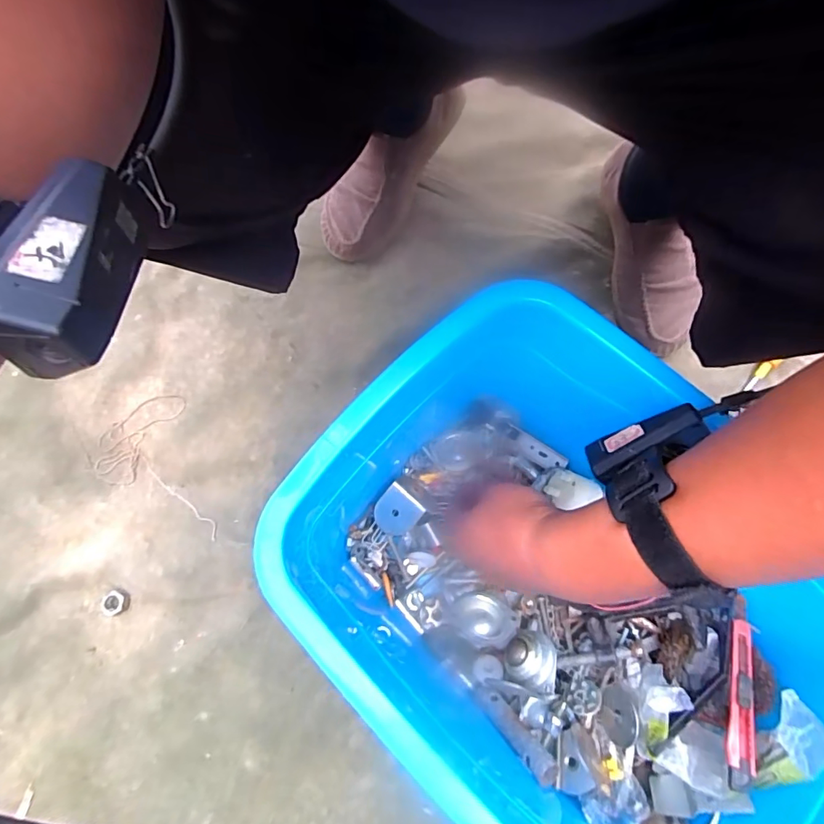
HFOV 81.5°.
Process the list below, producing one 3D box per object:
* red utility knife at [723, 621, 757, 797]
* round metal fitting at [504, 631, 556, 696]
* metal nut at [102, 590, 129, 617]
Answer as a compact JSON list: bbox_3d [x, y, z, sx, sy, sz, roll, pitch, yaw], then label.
[{"bbox_3d":[0.245,0.212,0.356,0.015,0.010,0.122,29,51,7],"label":"red utility knife"},{"bbox_3d":[0.102,0.215,0.420,0.037,0.043,0.042,13,72,2],"label":"round metal fitting"},{"bbox_3d":[-0.284,0.183,0.458,0.023,0.008,0.023,0,74,-1],"label":"metal nut"}]

